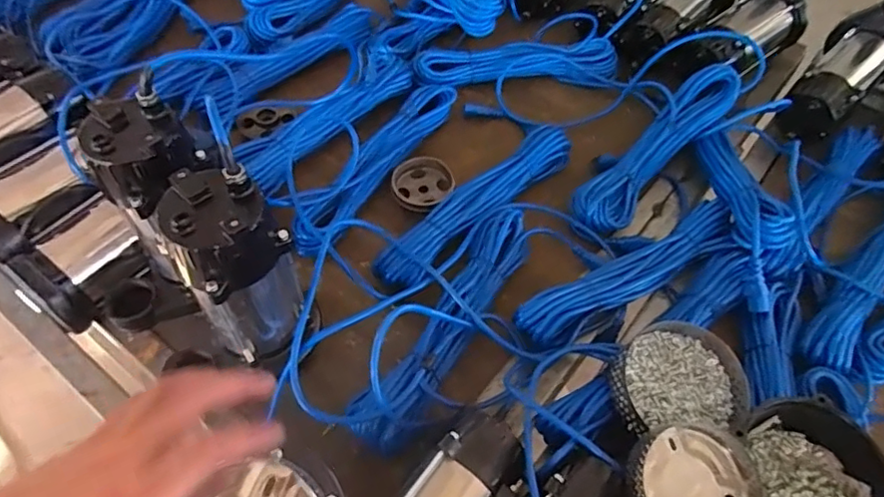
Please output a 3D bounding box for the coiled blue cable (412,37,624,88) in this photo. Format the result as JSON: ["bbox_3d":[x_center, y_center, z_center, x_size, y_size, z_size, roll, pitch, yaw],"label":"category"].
[{"bbox_3d":[0.124,-0.309,0.950,0.333,0.041,0.075,-6,57,-6],"label":"coiled blue cable"}]

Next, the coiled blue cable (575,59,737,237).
[{"bbox_3d":[0.314,-0.144,0.819,0.339,0.045,0.074,-39,66,-24],"label":"coiled blue cable"}]

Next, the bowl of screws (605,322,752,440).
[{"bbox_3d":[0.249,0.147,0.607,0.145,0.044,0.131,-18,59,-14],"label":"bowl of screws"}]

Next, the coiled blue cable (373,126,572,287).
[{"bbox_3d":[0.050,-0.061,0.772,0.068,0.051,0.346,38,63,21],"label":"coiled blue cable"}]

